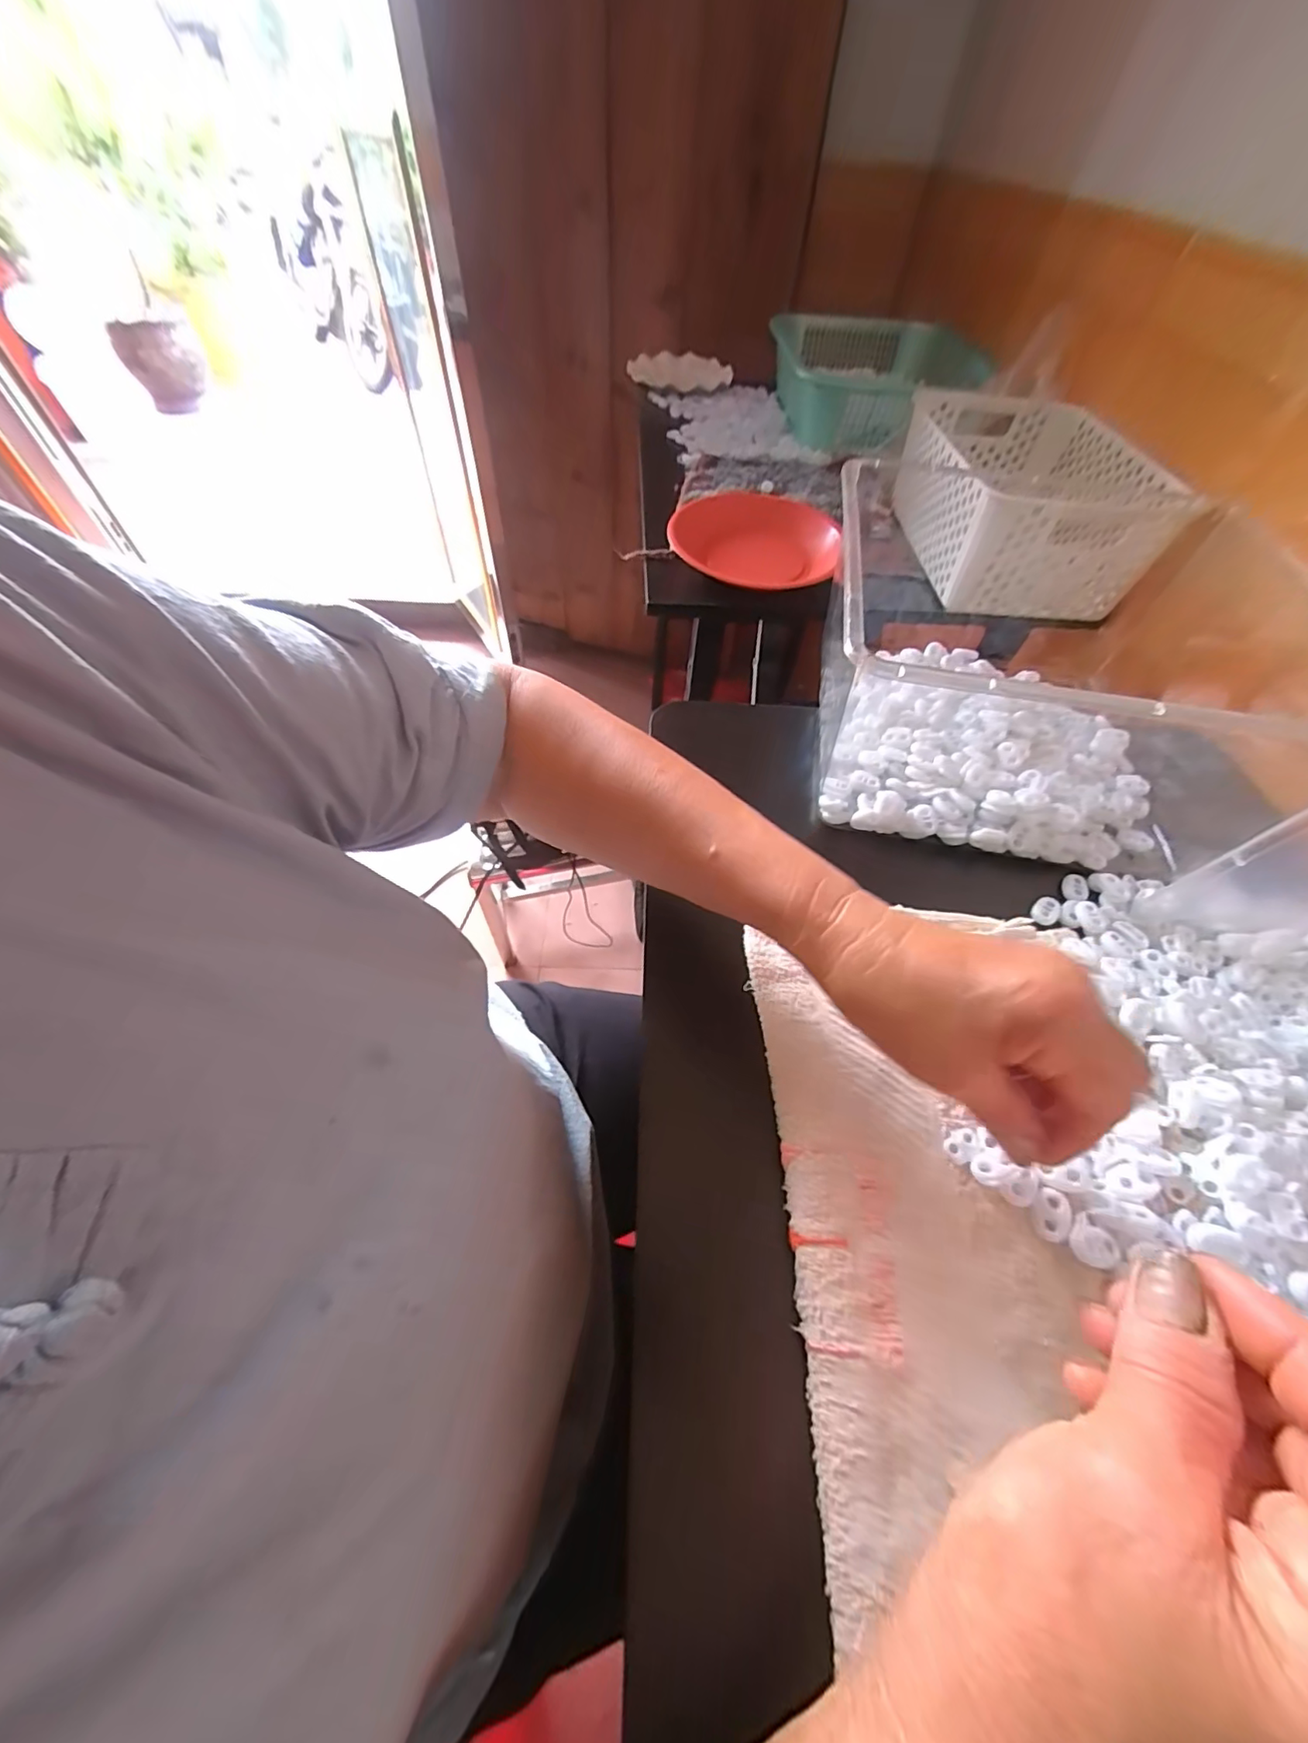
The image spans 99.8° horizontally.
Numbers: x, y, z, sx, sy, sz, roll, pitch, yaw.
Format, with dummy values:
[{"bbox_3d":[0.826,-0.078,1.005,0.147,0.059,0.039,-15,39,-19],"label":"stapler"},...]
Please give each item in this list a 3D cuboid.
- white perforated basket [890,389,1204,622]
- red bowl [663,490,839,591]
[{"bbox_3d":[0.404,-0.420,0.620,0.218,0.112,0.332,9,54,3],"label":"white perforated basket"},{"bbox_3d":[0.115,-0.371,0.617,0.181,0.028,0.193,2,54,-2],"label":"red bowl"}]

